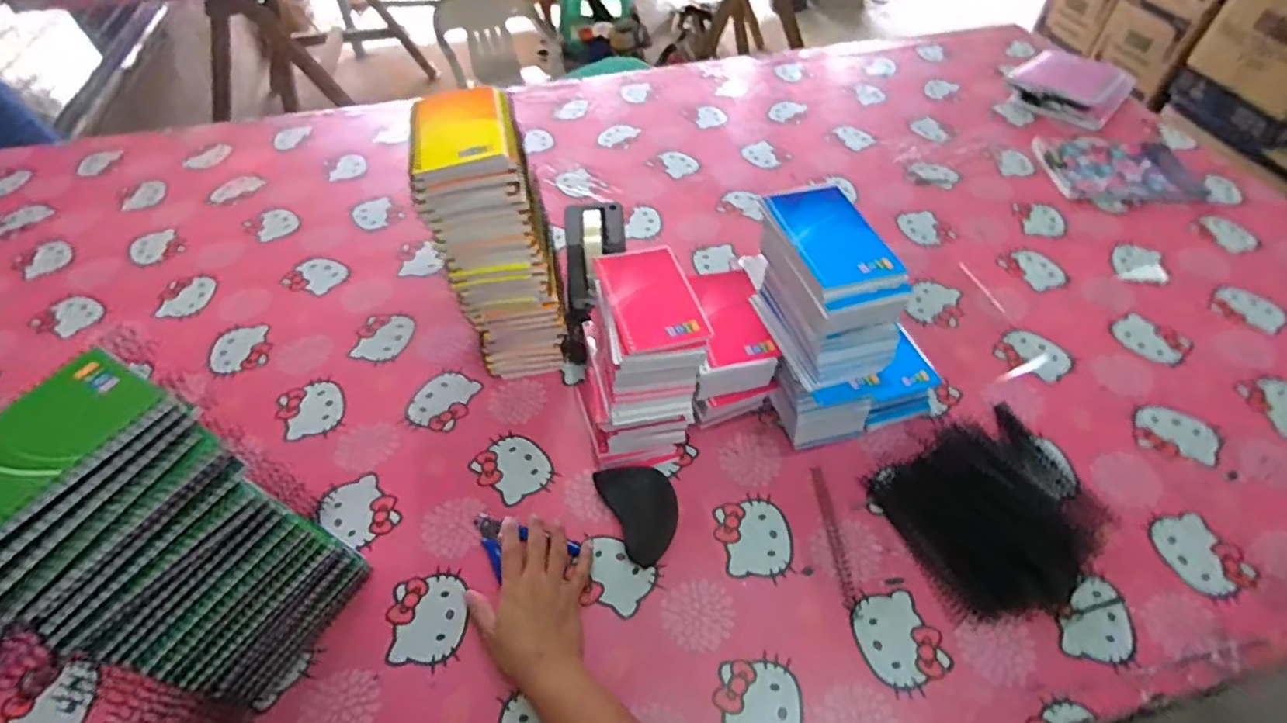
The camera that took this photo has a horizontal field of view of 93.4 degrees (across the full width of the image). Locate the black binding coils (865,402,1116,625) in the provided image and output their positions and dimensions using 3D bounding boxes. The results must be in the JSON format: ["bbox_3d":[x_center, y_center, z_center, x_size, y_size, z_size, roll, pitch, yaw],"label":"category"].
[{"bbox_3d":[0.352,0.139,0.593,0.194,0.066,0.187,-17,53,-12],"label":"black binding coils"}]

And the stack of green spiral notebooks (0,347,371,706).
[{"bbox_3d":[-0.345,0.146,0.456,0.102,0.294,0.140,23,56,19],"label":"stack of green spiral notebooks"}]

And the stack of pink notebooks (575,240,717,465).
[{"bbox_3d":[-0.008,0.001,0.640,0.123,0.175,0.152,-15,53,-10],"label":"stack of pink notebooks"}]

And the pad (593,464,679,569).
[{"bbox_3d":[0.000,0.148,0.615,0.066,0.014,0.103,-27,72,-7],"label":"pad"}]

